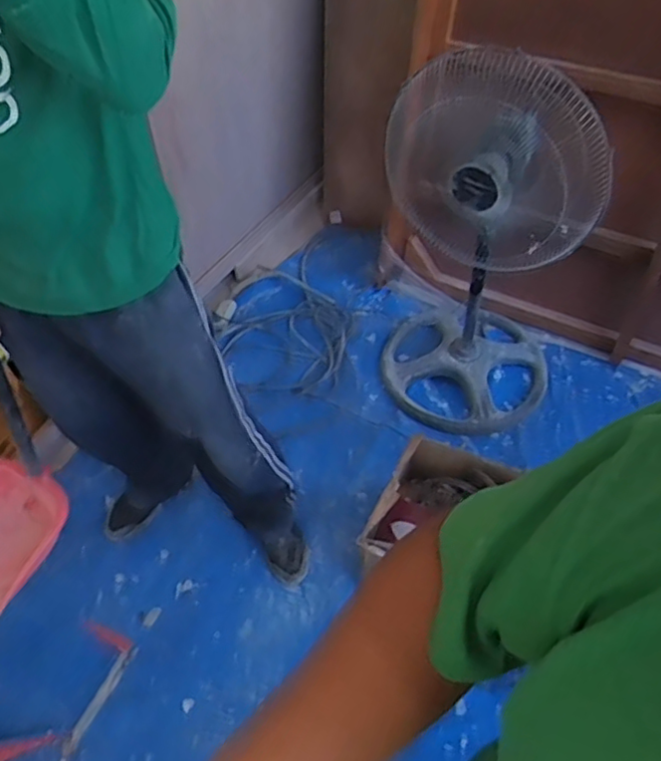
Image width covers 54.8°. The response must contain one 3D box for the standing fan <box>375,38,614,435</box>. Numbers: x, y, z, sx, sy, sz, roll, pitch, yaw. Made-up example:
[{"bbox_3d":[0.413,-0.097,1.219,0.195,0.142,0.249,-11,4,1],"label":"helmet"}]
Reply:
[{"bbox_3d":[0.354,-0.326,1.540,0.488,0.898,0.430,23,55,20],"label":"standing fan"}]

